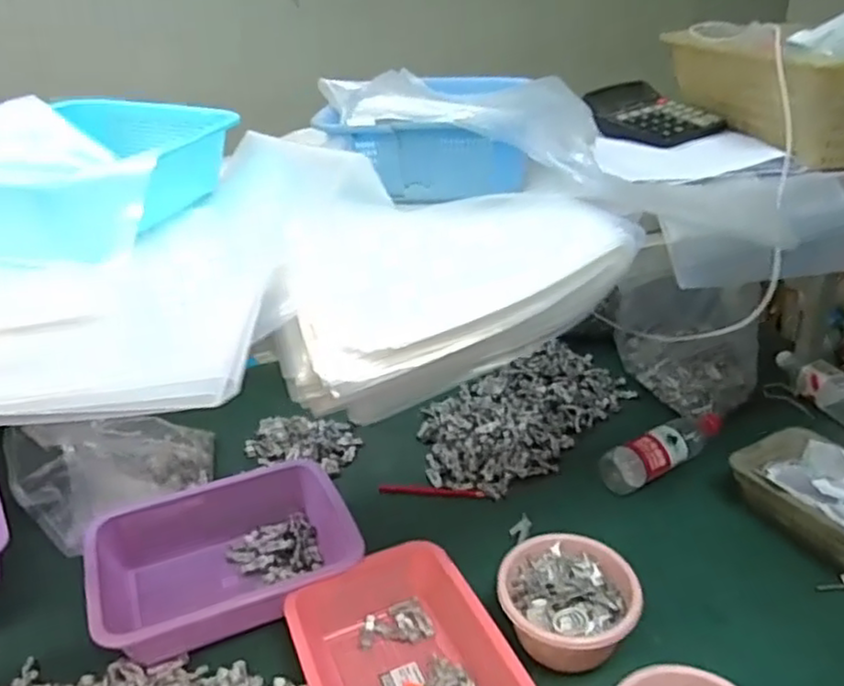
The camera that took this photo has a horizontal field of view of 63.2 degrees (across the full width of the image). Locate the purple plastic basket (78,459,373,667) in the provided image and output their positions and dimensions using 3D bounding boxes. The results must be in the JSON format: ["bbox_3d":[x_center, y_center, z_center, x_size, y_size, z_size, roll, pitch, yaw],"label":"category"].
[{"bbox_3d":[-0.251,0.258,0.865,0.296,0.082,0.225,-16,32,-24],"label":"purple plastic basket"}]

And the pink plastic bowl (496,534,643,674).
[{"bbox_3d":[0.164,0.289,0.775,0.149,0.067,0.137,-1,29,1],"label":"pink plastic bowl"}]

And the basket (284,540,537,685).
[{"bbox_3d":[-0.019,0.344,0.722,0.197,0.079,0.272,-14,31,-21],"label":"basket"}]

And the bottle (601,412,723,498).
[{"bbox_3d":[0.371,0.158,1.034,0.222,0.054,0.073,-14,31,-22],"label":"bottle"}]

